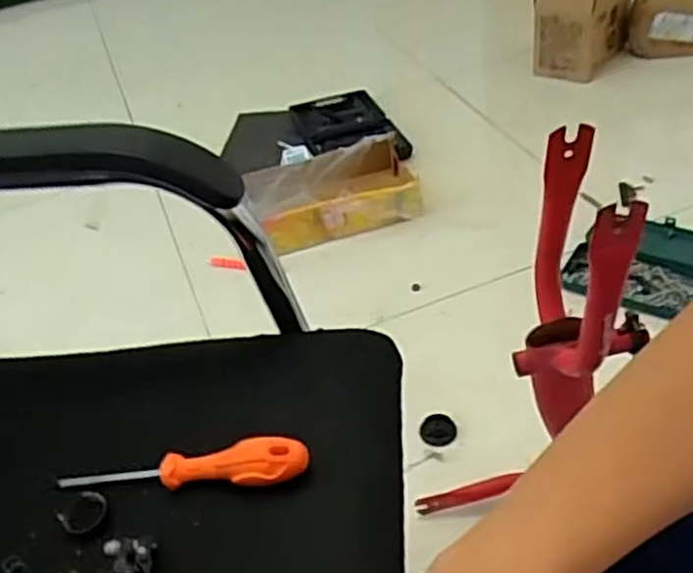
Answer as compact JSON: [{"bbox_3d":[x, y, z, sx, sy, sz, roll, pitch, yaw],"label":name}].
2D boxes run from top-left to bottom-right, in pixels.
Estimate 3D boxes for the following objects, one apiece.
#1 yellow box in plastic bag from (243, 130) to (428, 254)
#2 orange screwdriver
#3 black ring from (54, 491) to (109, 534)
[{"bbox_3d":[-0.027,-0.193,1.567,0.365,0.136,0.211,-17,41,-8],"label":"yellow box in plastic bag"},{"bbox_3d":[-0.120,0.132,0.533,0.186,0.037,0.029,-5,41,5],"label":"orange screwdriver"},{"bbox_3d":[-0.189,0.163,0.532,0.034,0.009,0.039,-32,48,-26],"label":"black ring"}]

